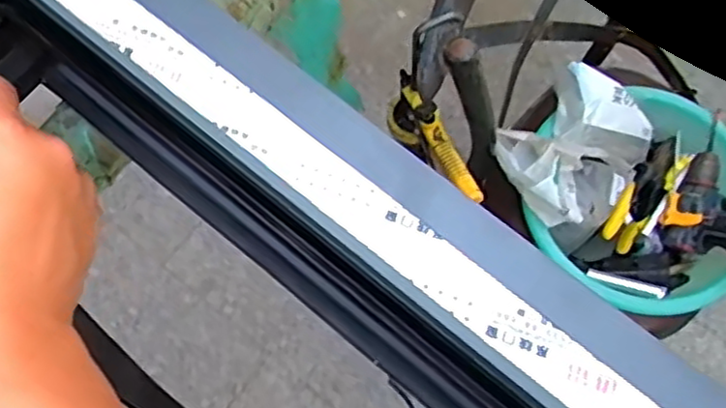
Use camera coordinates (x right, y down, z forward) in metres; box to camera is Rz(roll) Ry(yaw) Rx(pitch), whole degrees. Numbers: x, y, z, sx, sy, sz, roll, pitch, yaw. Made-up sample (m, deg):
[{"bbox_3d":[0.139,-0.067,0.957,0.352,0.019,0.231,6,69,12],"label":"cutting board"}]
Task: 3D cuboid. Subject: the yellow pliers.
[{"bbox_3d":[0.405,-0.021,1.026,0.050,0.026,0.194,31,75,10],"label":"yellow pliers"}]

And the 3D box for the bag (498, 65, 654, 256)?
[{"bbox_3d":[0.295,-0.078,0.969,0.176,0.130,0.228,39,77,12],"label":"bag"}]

